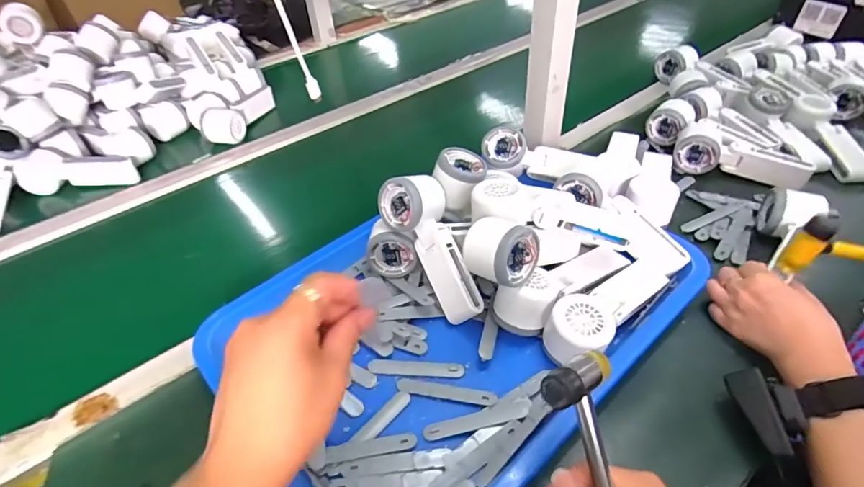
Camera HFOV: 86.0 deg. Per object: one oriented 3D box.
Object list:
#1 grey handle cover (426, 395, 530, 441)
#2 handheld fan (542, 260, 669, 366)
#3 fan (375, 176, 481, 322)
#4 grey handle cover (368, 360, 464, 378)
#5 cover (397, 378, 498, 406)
[{"bbox_3d":[0.040,0.154,0.406,0.095,0.004,0.017,-15,40,-2],"label":"grey handle cover"},{"bbox_3d":[0.176,0.068,0.467,0.169,0.052,0.059,-20,49,-38],"label":"handheld fan"},{"bbox_3d":[0.005,0.002,0.491,0.068,0.051,0.167,-23,79,-17],"label":"fan"},{"bbox_3d":[-0.016,0.121,0.450,0.091,0.005,0.014,1,43,6],"label":"grey handle cover"},{"bbox_3d":[0.013,0.136,0.430,0.093,0.008,0.016,7,44,12],"label":"cover"}]

